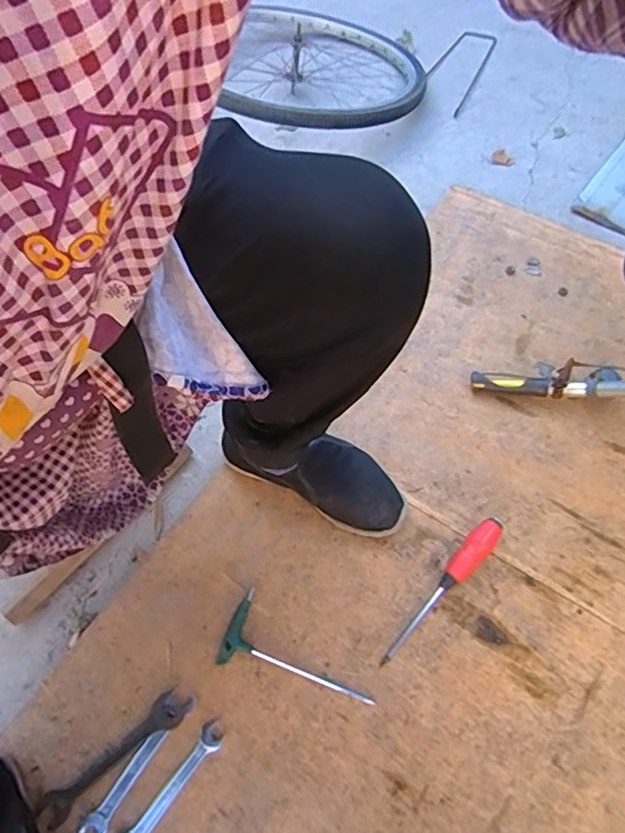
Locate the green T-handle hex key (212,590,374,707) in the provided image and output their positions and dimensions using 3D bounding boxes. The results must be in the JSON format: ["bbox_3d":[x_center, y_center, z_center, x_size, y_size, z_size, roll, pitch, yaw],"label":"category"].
[{"bbox_3d":[-0.013,0.267,0.629,0.180,0.009,0.086,14,62,8],"label":"green T-handle hex key"}]

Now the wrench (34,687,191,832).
[{"bbox_3d":[-0.209,0.361,0.574,0.168,0.007,0.034,-36,67,-18],"label":"wrench"}]

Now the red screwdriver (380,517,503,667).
[{"bbox_3d":[0.156,0.206,0.655,0.216,0.027,0.030,-40,68,-20],"label":"red screwdriver"}]

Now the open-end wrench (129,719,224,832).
[{"bbox_3d":[-0.148,0.388,0.560,0.026,0.006,0.146,34,66,18],"label":"open-end wrench"}]

